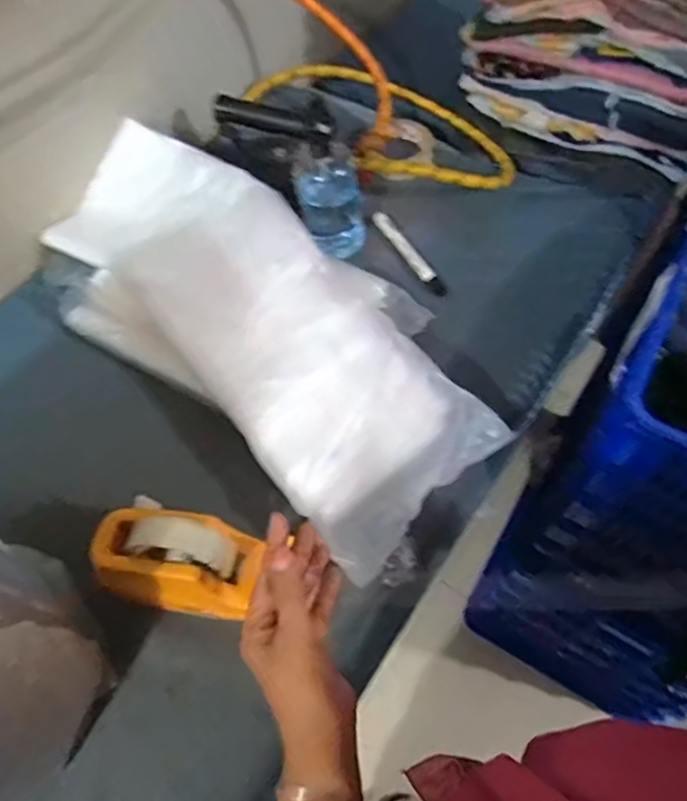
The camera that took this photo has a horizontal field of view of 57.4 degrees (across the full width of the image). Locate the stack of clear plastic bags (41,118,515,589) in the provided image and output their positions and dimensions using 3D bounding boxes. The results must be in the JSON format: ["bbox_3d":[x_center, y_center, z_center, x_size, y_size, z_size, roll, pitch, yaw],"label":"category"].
[{"bbox_3d":[-0.100,-0.098,0.707,0.578,0.083,0.271,38,67,19],"label":"stack of clear plastic bags"}]

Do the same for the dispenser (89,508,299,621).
[{"bbox_3d":[-0.147,0.142,0.554,0.142,0.105,0.067,10,61,5],"label":"dispenser"}]

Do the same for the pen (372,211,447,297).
[{"bbox_3d":[0.084,-0.189,0.810,0.019,0.018,0.149,-27,64,-15],"label":"pen"}]

